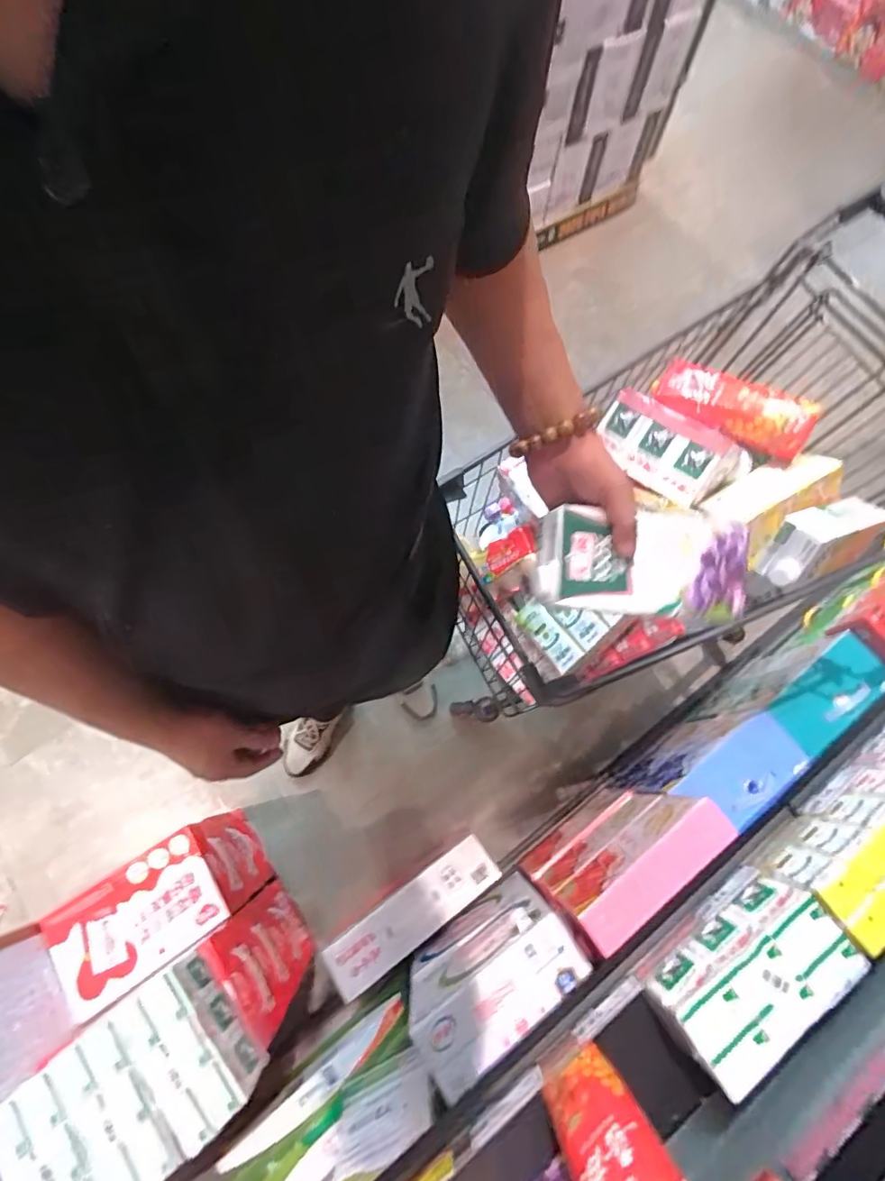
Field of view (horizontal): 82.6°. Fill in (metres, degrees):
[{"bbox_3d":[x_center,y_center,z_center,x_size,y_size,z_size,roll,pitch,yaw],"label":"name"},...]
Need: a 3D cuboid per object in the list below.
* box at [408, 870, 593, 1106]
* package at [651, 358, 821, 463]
[{"bbox_3d":[0.081,0.649,0.875,0.268,0.286,0.114,-33,75,-13],"label":"box"},{"bbox_3d":[0.446,-0.284,0.783,0.229,0.040,0.092,31,96,18],"label":"package"}]

